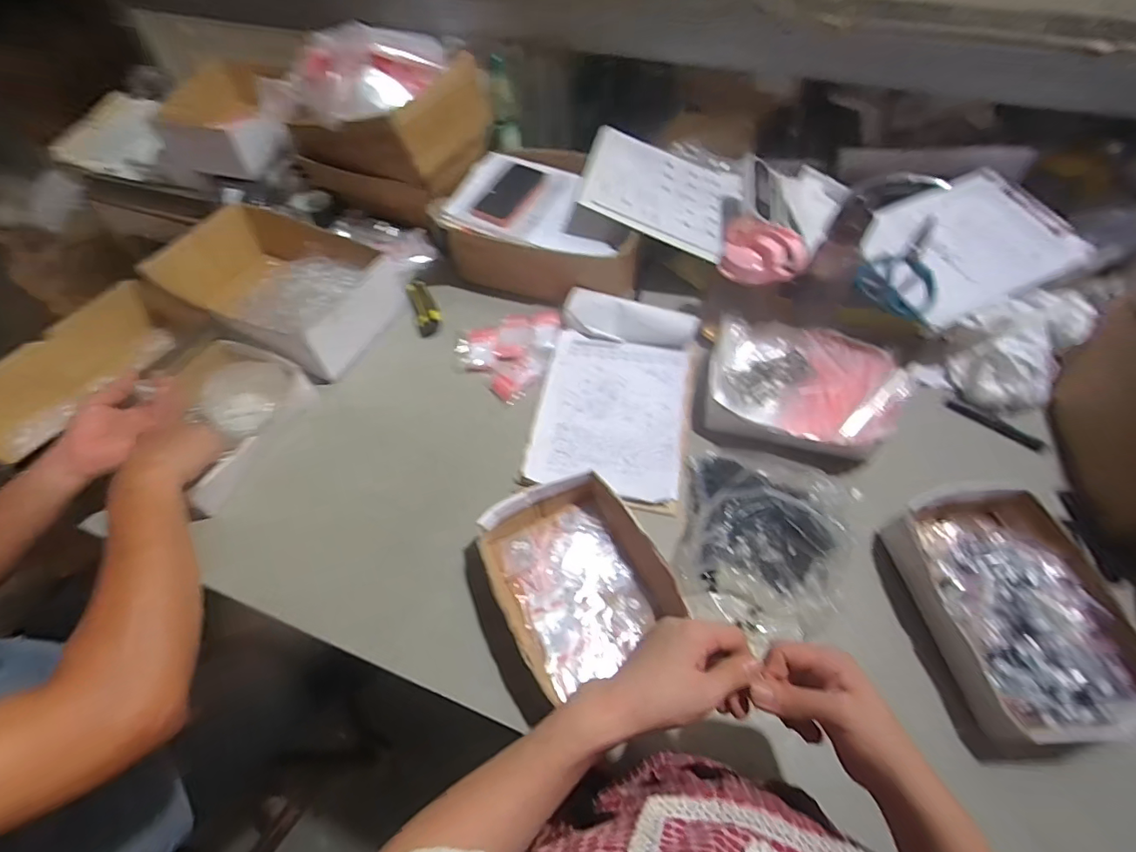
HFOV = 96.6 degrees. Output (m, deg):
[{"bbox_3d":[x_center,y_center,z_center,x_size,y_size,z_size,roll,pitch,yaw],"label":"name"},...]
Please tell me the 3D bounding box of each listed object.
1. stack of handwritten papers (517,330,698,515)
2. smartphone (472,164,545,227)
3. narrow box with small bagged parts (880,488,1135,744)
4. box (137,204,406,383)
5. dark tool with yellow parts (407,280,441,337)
[{"bbox_3d":[0.069,-0.018,0.762,0.221,0.016,0.290,8,57,8],"label":"stack of handwritten papers"},{"bbox_3d":[-0.097,-0.408,0.888,0.070,0.009,0.158,29,65,4],"label":"smartphone"},{"bbox_3d":[0.492,0.194,0.565,0.180,0.080,0.254,-10,56,-4],"label":"narrow box with small bagged parts"},{"bbox_3d":[-0.504,-0.242,0.872,0.378,0.121,0.247,19,59,15],"label":"box"},{"bbox_3d":[-0.259,-0.218,0.909,0.042,0.015,0.146,-20,57,-10],"label":"dark tool with yellow parts"}]

